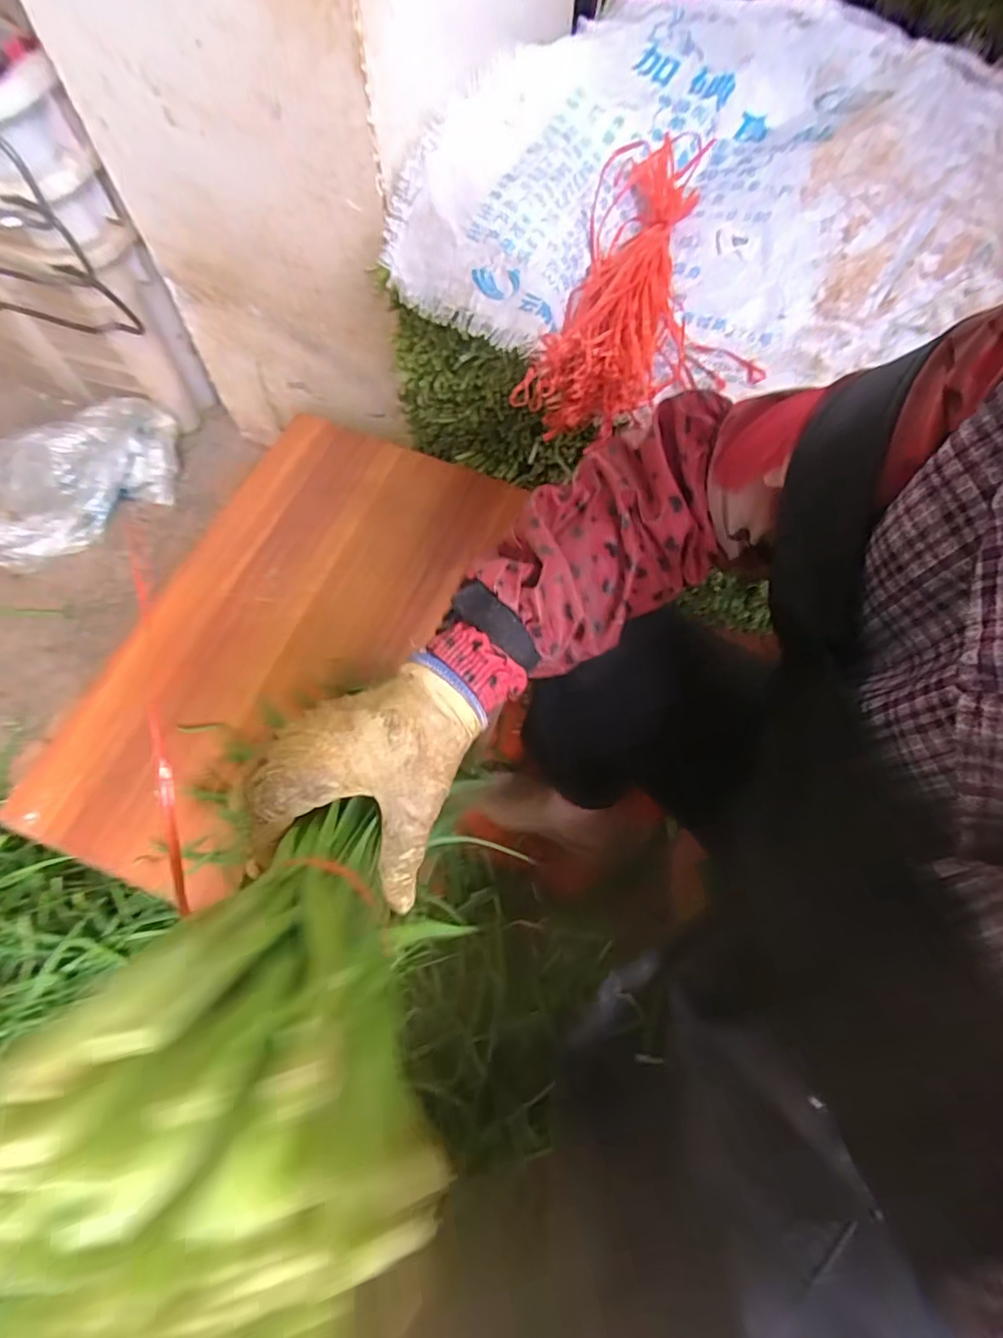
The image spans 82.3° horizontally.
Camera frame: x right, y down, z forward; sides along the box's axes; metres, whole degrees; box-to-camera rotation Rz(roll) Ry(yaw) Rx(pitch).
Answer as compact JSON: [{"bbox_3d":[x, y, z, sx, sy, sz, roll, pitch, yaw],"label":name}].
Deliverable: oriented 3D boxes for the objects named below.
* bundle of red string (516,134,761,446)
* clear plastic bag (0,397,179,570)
[{"bbox_3d":[0.183,-0.428,0.643,0.234,0.054,0.450,17,67,5],"label":"bundle of red string"},{"bbox_3d":[-0.712,-0.320,0.965,0.365,0.170,0.125,-40,74,-17],"label":"clear plastic bag"}]

